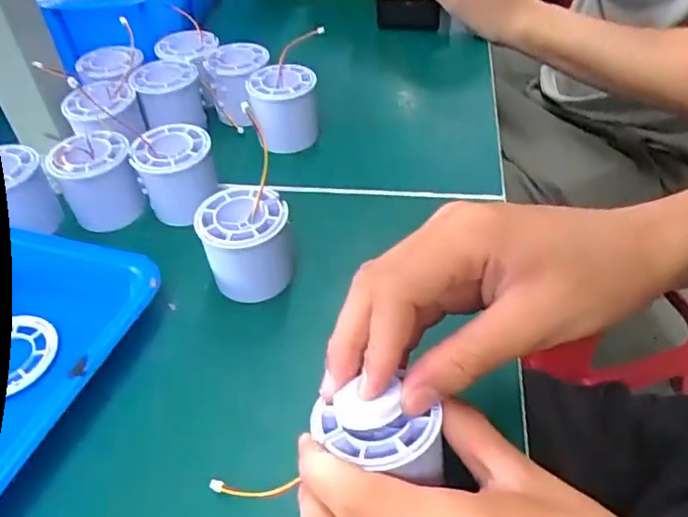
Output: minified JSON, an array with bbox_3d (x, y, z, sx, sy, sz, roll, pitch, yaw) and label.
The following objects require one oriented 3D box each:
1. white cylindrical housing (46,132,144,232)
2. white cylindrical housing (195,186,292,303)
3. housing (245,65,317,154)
[{"bbox_3d":[-0.177,-0.054,0.425,0.051,0.057,0.051,-2,45,2],"label":"white cylindrical housing"},{"bbox_3d":[-0.060,-0.008,0.366,0.051,0.053,0.046,-11,45,-7],"label":"white cylindrical housing"},{"bbox_3d":[-0.048,-0.124,0.482,0.051,0.054,0.051,-3,45,1],"label":"housing"}]

